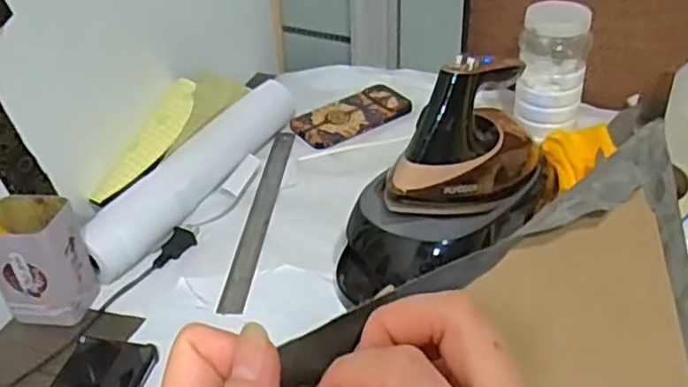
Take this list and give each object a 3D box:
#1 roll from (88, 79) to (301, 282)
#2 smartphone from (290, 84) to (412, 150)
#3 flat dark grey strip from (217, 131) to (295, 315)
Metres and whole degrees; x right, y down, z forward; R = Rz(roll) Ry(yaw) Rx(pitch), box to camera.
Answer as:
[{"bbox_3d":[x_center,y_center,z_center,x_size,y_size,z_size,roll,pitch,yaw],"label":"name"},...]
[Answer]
[{"bbox_3d":[-0.164,-0.033,0.816,0.048,0.056,0.347,18,42,27],"label":"roll"},{"bbox_3d":[0.011,-0.106,0.947,0.157,0.011,0.085,-26,42,-25],"label":"smartphone"},{"bbox_3d":[-0.095,0.019,0.809,0.026,0.005,0.319,8,39,2],"label":"flat dark grey strip"}]

